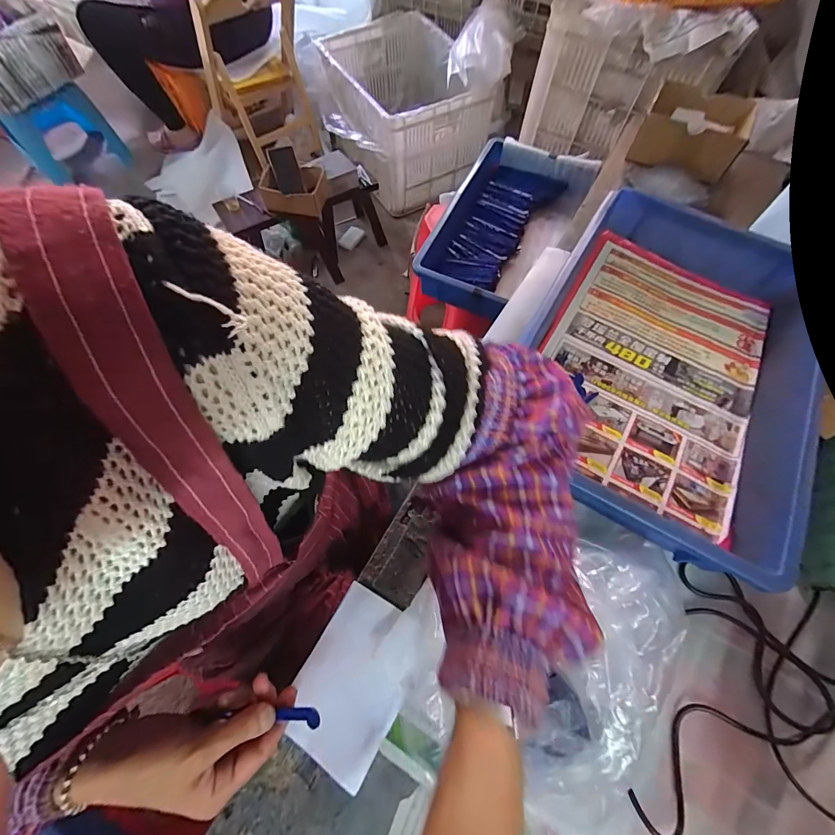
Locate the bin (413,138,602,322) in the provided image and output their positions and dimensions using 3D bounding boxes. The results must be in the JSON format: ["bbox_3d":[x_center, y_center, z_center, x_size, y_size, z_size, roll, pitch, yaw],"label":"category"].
[{"bbox_3d":[0.172,-0.405,0.757,0.231,0.086,0.417,27,67,10],"label":"bin"}]

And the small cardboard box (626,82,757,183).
[{"bbox_3d":[0.474,-0.499,0.632,0.164,0.065,0.145,24,66,9],"label":"small cardboard box"}]

